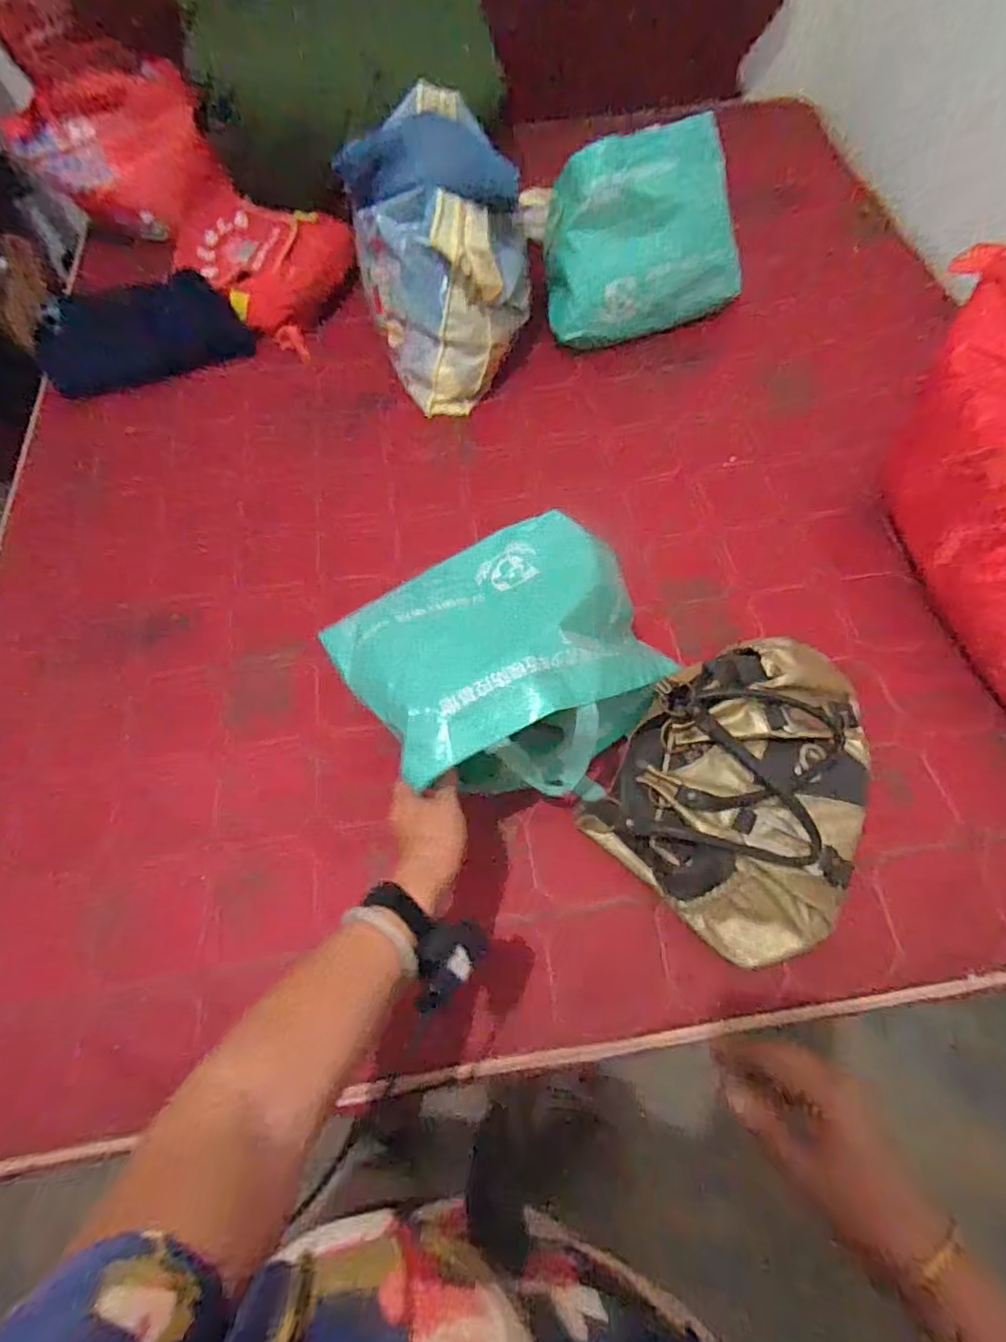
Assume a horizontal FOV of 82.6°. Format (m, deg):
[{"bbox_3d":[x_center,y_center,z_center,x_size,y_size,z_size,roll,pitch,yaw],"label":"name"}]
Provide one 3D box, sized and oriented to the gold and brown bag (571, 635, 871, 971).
[{"bbox_3d":[0.274,0.124,0.641,0.251,0.092,0.328,34,70,15],"label":"gold and brown bag"}]

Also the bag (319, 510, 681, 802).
[{"bbox_3d":[-0.007,-0.033,0.652,0.327,0.194,0.273,-37,69,-15],"label":"bag"}]

